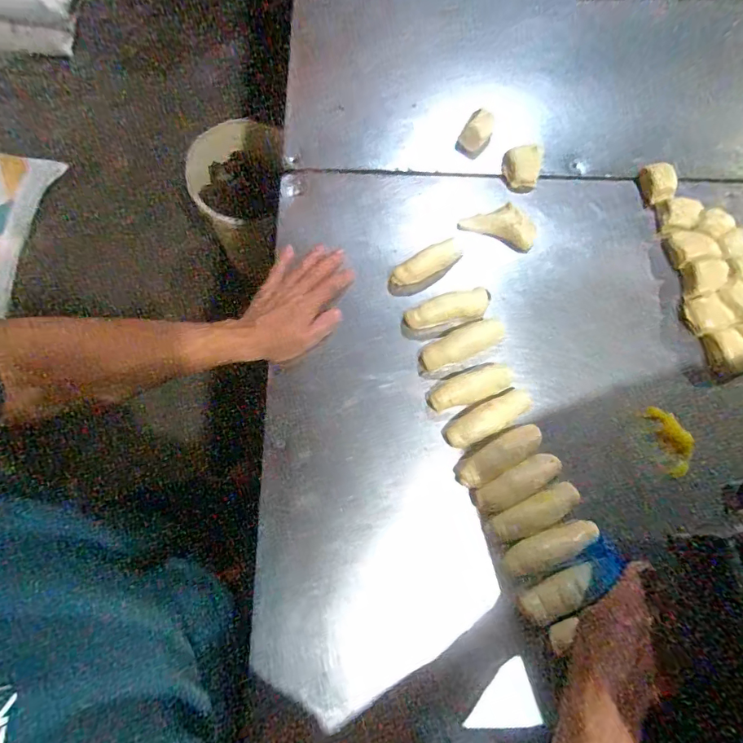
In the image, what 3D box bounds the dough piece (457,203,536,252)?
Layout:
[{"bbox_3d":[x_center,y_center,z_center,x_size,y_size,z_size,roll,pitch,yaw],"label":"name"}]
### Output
[{"bbox_3d":[0.168,-0.194,0.600,0.095,0.020,0.050,22,74,3],"label":"dough piece"}]

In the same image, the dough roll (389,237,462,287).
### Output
[{"bbox_3d":[0.069,-0.133,0.568,0.095,0.020,0.028,-27,77,-10],"label":"dough roll"}]

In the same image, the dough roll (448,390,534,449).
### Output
[{"bbox_3d":[0.137,0.053,0.522,0.109,0.029,0.032,-27,77,-10],"label":"dough roll"}]

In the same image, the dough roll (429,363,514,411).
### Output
[{"bbox_3d":[0.117,0.019,0.531,0.102,0.024,0.034,-18,76,-8],"label":"dough roll"}]

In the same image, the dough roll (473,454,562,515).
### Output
[{"bbox_3d":[0.162,0.124,0.507,0.100,0.021,0.033,-26,77,-10],"label":"dough roll"}]

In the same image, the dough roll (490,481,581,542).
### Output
[{"bbox_3d":[0.178,0.151,0.491,0.102,0.023,0.033,-21,76,-9],"label":"dough roll"}]

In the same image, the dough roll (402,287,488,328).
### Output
[{"bbox_3d":[0.092,-0.076,0.553,0.104,0.022,0.036,-12,75,-6],"label":"dough roll"}]

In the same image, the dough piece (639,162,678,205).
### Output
[{"bbox_3d":[0.391,-0.256,0.623,0.039,0.025,0.056,-9,75,-6],"label":"dough piece"}]

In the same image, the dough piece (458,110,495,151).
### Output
[{"bbox_3d":[0.150,-0.337,0.640,0.033,0.028,0.051,38,76,7],"label":"dough piece"}]

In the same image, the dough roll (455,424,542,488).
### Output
[{"bbox_3d":[0.143,0.094,0.513,0.105,0.023,0.033,-28,78,-10],"label":"dough roll"}]

